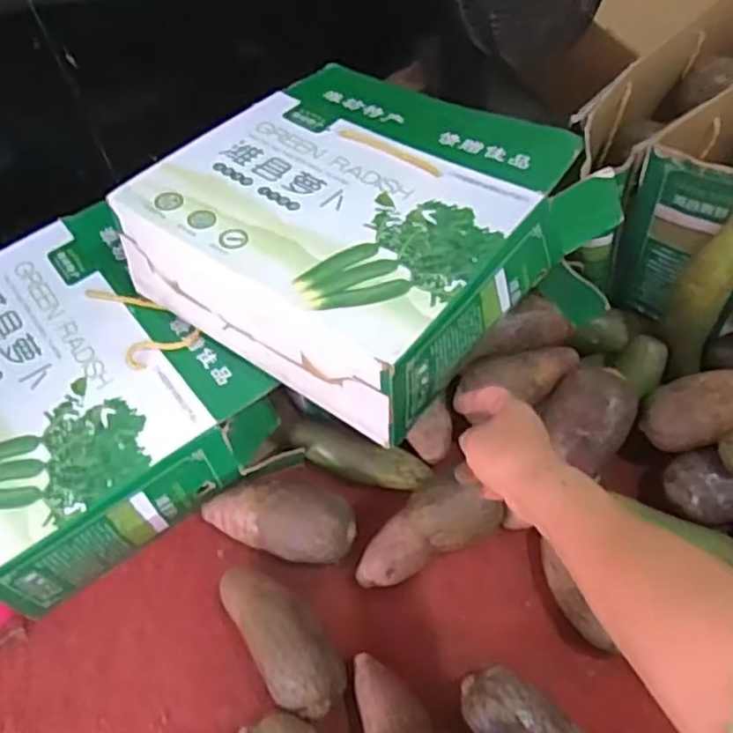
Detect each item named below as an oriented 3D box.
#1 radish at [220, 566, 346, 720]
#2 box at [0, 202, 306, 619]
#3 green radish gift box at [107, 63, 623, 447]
[{"bbox_3d":[-0.083,0.260,0.681,0.071,0.073,0.168,-33,61,-13],"label":"radish"},{"bbox_3d":[-0.325,0.026,0.786,0.330,0.117,0.372,-34,61,-13],"label":"box"},{"bbox_3d":[0.006,-0.155,0.719,0.406,0.105,0.362,31,67,22],"label":"green radish gift box"}]

